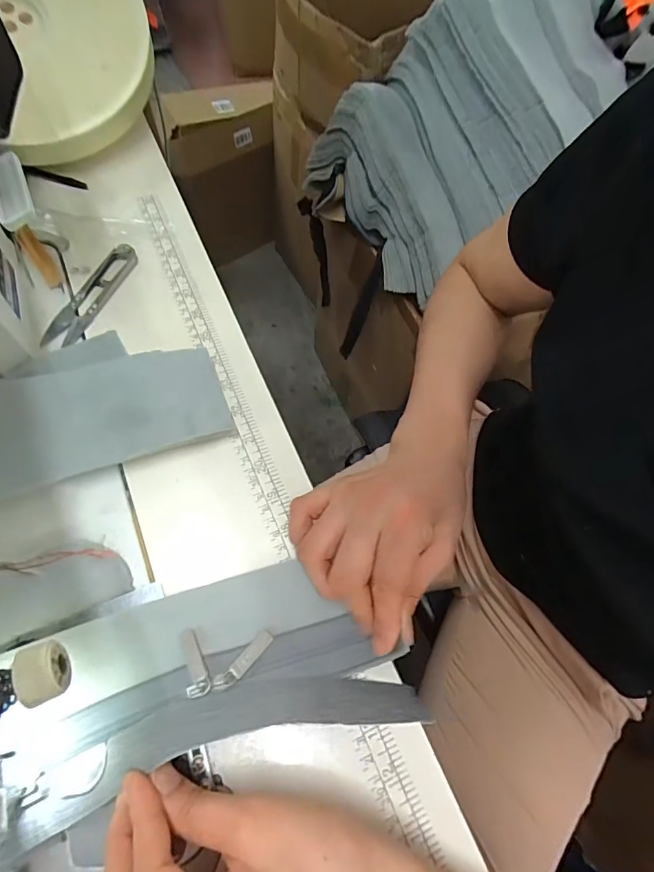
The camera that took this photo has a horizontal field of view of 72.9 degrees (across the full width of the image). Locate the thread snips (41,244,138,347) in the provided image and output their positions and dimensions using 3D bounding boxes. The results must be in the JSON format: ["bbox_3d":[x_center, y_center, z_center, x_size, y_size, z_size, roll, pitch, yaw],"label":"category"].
[{"bbox_3d":[-0.200,-0.121,0.376,0.029,0.006,0.110,22,63,5],"label":"thread snips"}]

